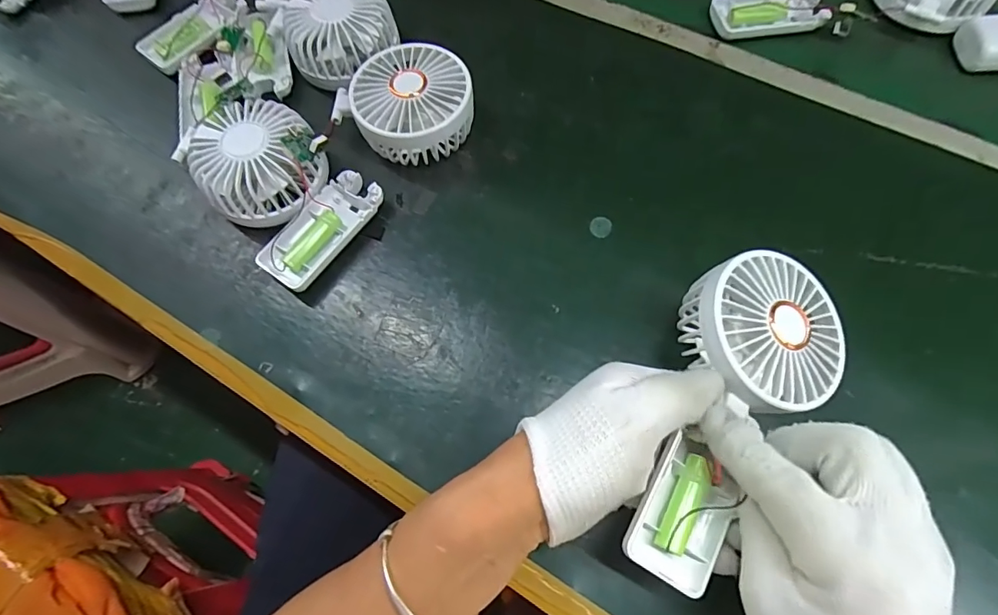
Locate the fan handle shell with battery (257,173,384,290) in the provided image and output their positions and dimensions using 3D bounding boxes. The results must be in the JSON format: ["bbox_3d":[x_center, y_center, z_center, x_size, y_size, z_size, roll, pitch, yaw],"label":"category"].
[{"bbox_3d":[-0.124,-0.054,0.346,0.047,0.018,0.093,29,73,13],"label":"fan handle shell with battery"}]

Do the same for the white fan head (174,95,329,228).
[{"bbox_3d":[-0.172,-0.104,0.349,0.082,0.049,0.083,-37,72,-11],"label":"white fan head"}]

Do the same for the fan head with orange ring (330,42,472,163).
[{"bbox_3d":[-0.066,-0.152,0.365,0.090,0.046,0.083,-1,69,2],"label":"fan head with orange ring"}]

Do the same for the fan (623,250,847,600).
[{"bbox_3d":[0.125,0.055,0.253,0.085,0.035,0.180,25,77,12],"label":"fan"}]

